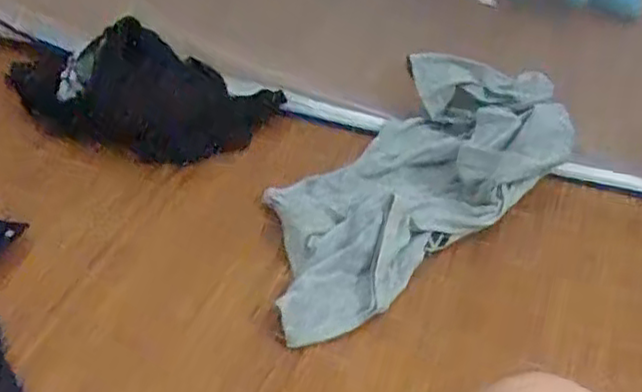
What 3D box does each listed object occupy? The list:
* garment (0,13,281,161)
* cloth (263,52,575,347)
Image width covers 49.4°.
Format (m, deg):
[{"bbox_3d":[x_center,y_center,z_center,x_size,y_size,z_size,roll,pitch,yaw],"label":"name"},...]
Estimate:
[{"bbox_3d":[-0.205,-0.129,0.806,0.293,0.110,0.074,9,41,9],"label":"garment"},{"bbox_3d":[0.088,-0.019,0.706,0.172,0.105,0.376,33,49,32],"label":"cloth"}]

